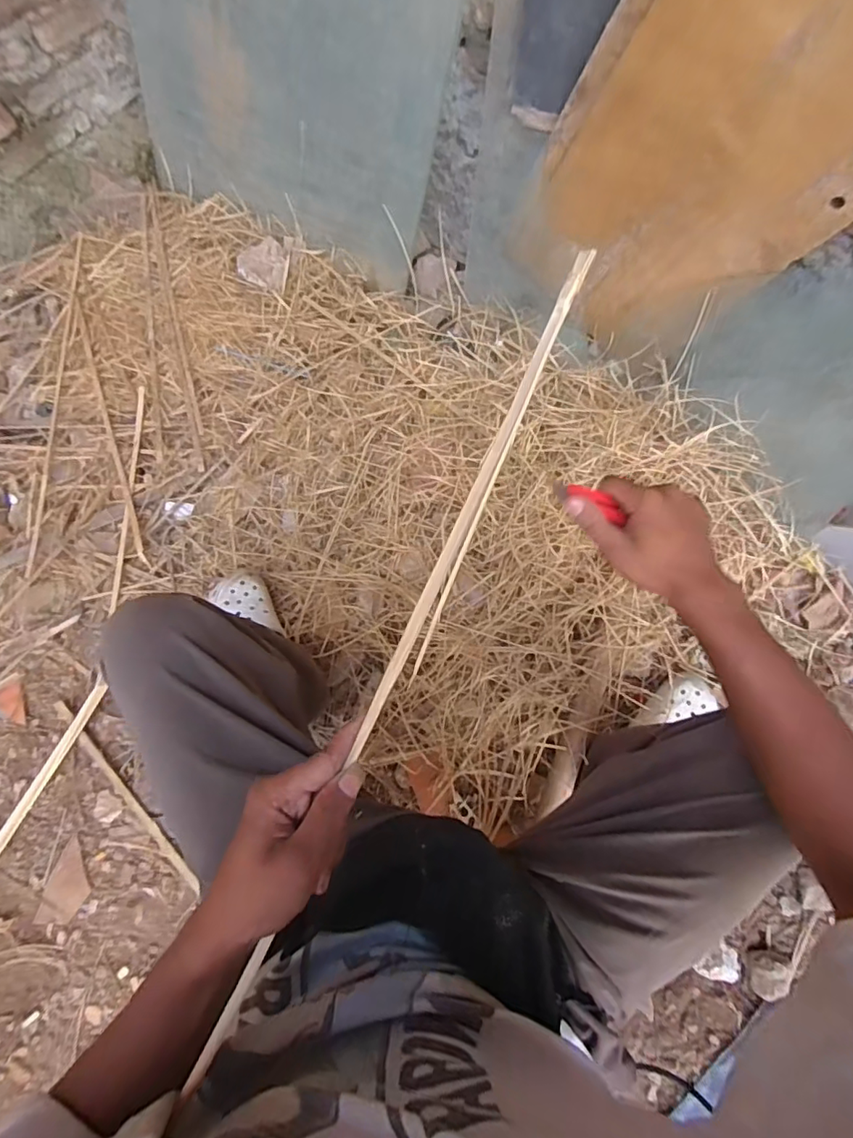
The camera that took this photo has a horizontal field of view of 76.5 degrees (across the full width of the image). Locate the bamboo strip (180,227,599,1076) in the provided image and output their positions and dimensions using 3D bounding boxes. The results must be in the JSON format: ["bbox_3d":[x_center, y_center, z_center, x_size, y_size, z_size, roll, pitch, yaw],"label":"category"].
[{"bbox_3d":[-0.002,0.028,0.370,0.015,0.010,0.601,23,79,10],"label":"bamboo strip"}]

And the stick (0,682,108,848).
[{"bbox_3d":[-0.670,0.421,0.857,0.023,0.007,0.522,25,74,10],"label":"stick"}]

